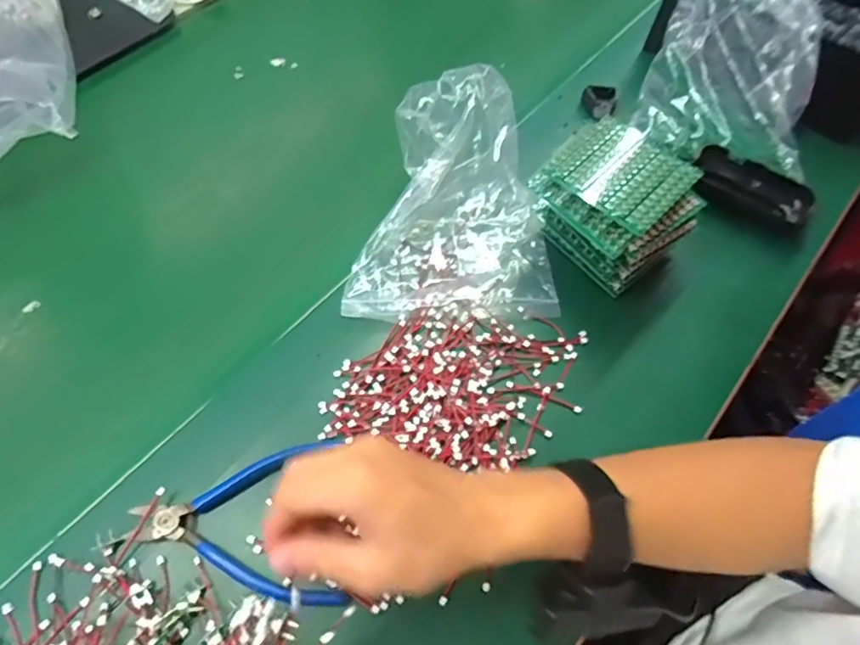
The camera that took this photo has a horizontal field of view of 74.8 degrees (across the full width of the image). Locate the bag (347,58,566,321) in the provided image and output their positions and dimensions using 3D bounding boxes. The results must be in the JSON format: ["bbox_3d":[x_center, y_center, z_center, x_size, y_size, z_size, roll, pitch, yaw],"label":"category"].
[{"bbox_3d":[0.020,-0.114,0.470,0.167,0.067,0.219,1,62,-1],"label":"bag"}]

